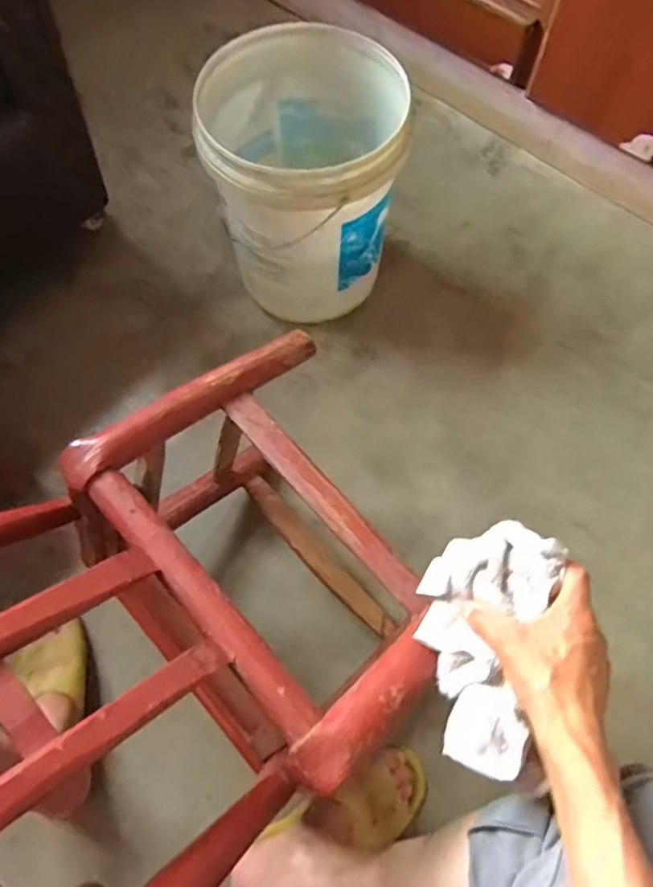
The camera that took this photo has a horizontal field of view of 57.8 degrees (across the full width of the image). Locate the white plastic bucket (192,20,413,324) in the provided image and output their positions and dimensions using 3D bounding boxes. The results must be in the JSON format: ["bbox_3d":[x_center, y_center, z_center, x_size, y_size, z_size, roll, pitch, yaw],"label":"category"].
[{"bbox_3d":[-0.034,-0.387,0.908,0.260,0.353,0.275,0,67,0],"label":"white plastic bucket"}]

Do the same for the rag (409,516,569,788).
[{"bbox_3d":[0.119,0.153,0.475,0.094,0.067,0.182,19,68,8],"label":"rag"}]

